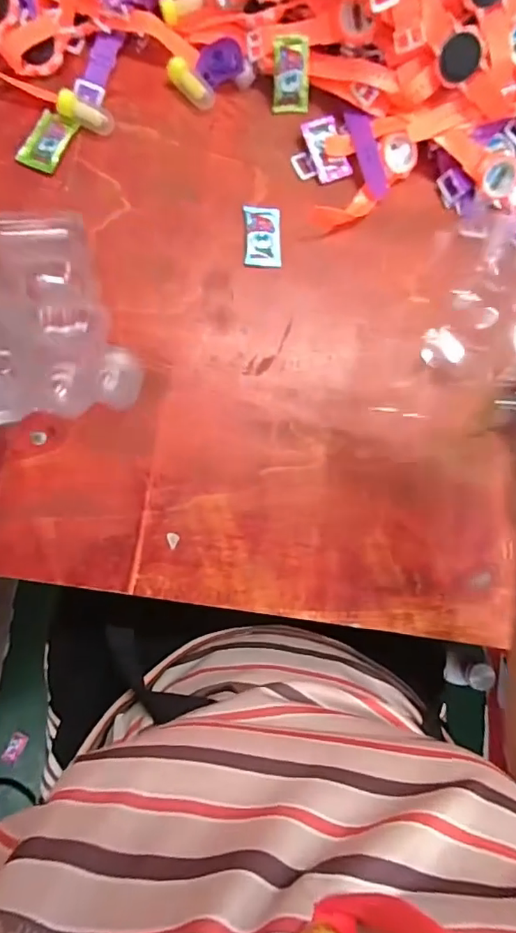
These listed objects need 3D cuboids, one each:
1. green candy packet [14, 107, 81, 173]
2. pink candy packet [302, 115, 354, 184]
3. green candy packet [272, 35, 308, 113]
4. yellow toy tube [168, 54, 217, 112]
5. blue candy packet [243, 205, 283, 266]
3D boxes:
[{"bbox_3d":[-0.179,-0.274,0.432,0.033,0.005,0.050,30,81,-1],"label":"green candy packet"},{"bbox_3d":[0.060,-0.281,0.453,0.030,0.012,0.053,-21,85,-8],"label":"pink candy packet"},{"bbox_3d":[0.030,-0.341,0.446,0.032,0.006,0.053,-8,128,-10],"label":"green candy packet"},{"bbox_3d":[-0.058,-0.333,0.447,0.046,0.013,0.017,38,80,-17],"label":"yellow toy tube"},{"bbox_3d":[0.005,-0.200,0.443,0.031,0.004,0.055,0,82,-5],"label":"blue candy packet"}]

